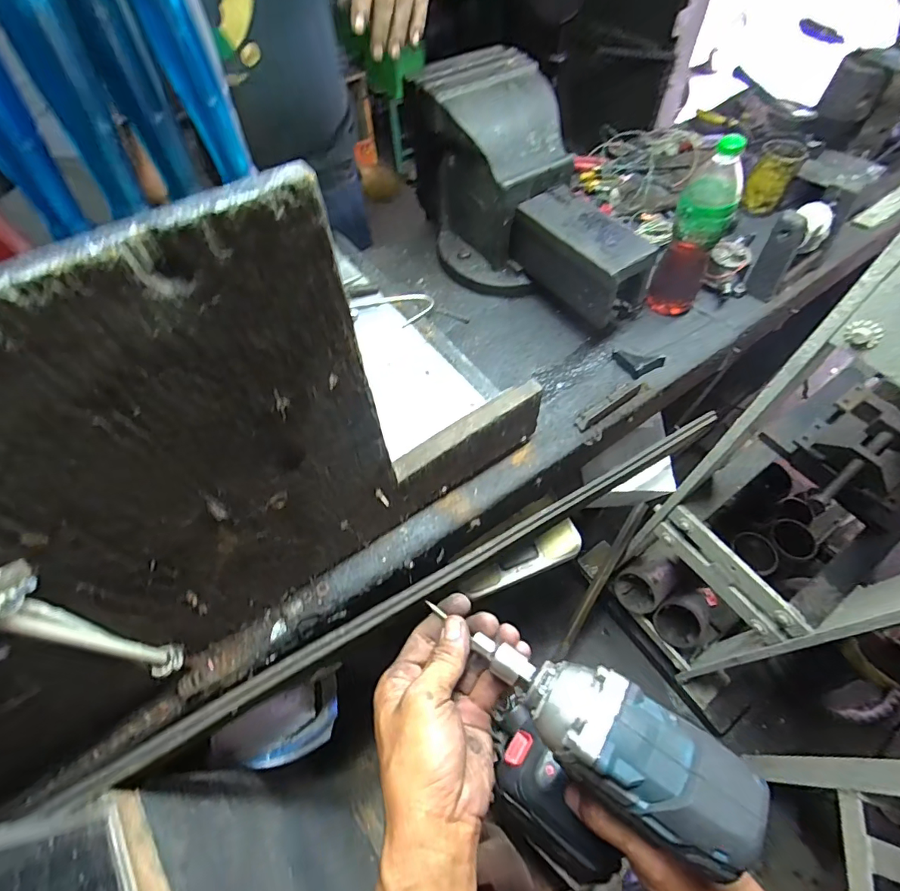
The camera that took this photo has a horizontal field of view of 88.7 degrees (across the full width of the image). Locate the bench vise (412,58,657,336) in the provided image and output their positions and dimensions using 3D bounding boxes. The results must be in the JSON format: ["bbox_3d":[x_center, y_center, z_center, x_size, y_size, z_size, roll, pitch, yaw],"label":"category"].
[{"bbox_3d":[0.124,-0.396,0.759,0.220,0.270,0.454,-26,61,-14],"label":"bench vise"}]

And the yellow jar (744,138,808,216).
[{"bbox_3d":[0.644,-0.539,0.924,0.078,0.120,0.082,32,64,19],"label":"yellow jar"}]

